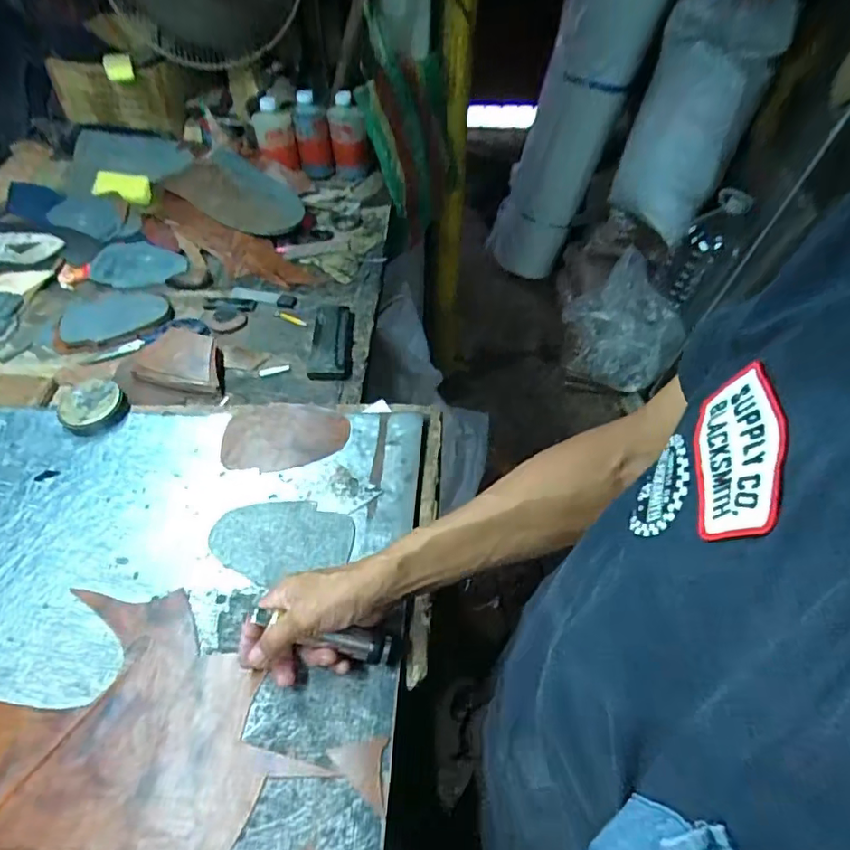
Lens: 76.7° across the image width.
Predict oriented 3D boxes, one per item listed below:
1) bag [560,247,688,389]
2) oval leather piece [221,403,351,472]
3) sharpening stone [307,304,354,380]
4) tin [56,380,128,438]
[{"bbox_3d":[0.625,-0.317,1.715,0.295,0.247,0.377,-15,54,-13],"label":"bag"},{"bbox_3d":[-0.169,0.014,0.647,0.149,0.005,0.088,1,59,7],"label":"oval leather piece"},{"bbox_3d":[-0.137,-0.128,0.797,0.058,0.023,0.172,-3,51,0],"label":"sharpening stone"},{"bbox_3d":[-0.422,-0.022,0.681,0.071,0.029,0.076,-1,51,2],"label":"tin"}]

